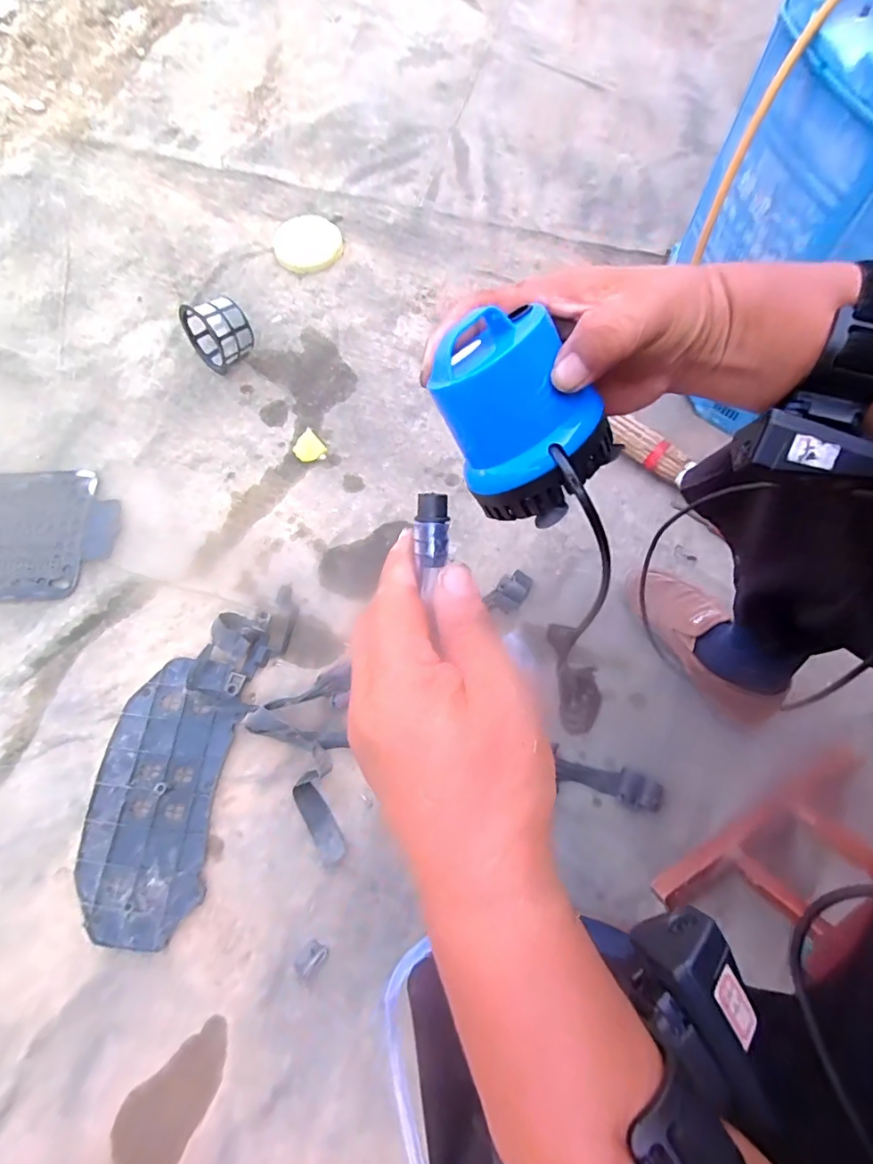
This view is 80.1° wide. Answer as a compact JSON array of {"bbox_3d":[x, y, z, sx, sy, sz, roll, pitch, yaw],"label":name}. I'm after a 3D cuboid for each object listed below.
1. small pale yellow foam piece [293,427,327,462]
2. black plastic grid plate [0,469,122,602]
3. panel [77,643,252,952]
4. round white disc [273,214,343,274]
[{"bbox_3d":[-0.214,-0.226,0.876,0.050,0.018,0.047,38,76,13],"label":"small pale yellow foam piece"},{"bbox_3d":[-0.709,-0.075,0.817,0.392,0.016,0.214,-3,70,0],"label":"black plastic grid plate"},{"bbox_3d":[-0.370,0.276,0.695,0.168,0.024,0.349,9,71,5],"label":"panel"},{"bbox_3d":[-0.259,-0.684,1.043,0.135,0.017,0.133,0,70,1],"label":"round white disc"}]

